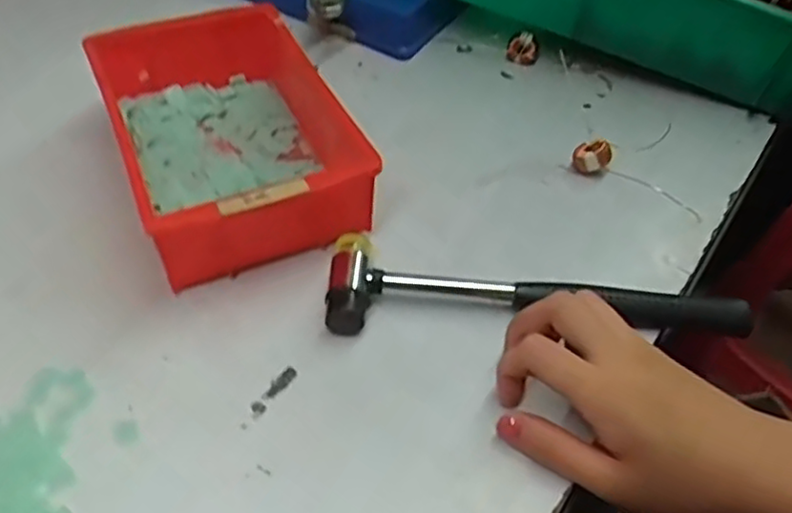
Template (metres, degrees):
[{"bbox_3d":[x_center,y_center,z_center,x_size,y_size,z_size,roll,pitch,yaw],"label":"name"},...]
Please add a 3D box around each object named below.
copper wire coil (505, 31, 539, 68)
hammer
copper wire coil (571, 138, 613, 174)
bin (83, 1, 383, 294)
[{"bbox_3d":[0.106,-0.175,0.579,0.027,0.022,0.020,13,50,5],"label":"copper wire coil"},{"bbox_3d":[0.082,0.024,0.391,0.237,0.018,0.059,5,49,0],"label":"hammer"},{"bbox_3d":[0.137,-0.070,0.485,0.025,0.025,0.013,16,48,10],"label":"copper wire coil"},{"bbox_3d":[-0.110,-0.082,0.448,0.128,0.060,0.197,-17,51,-19],"label":"bin"}]

